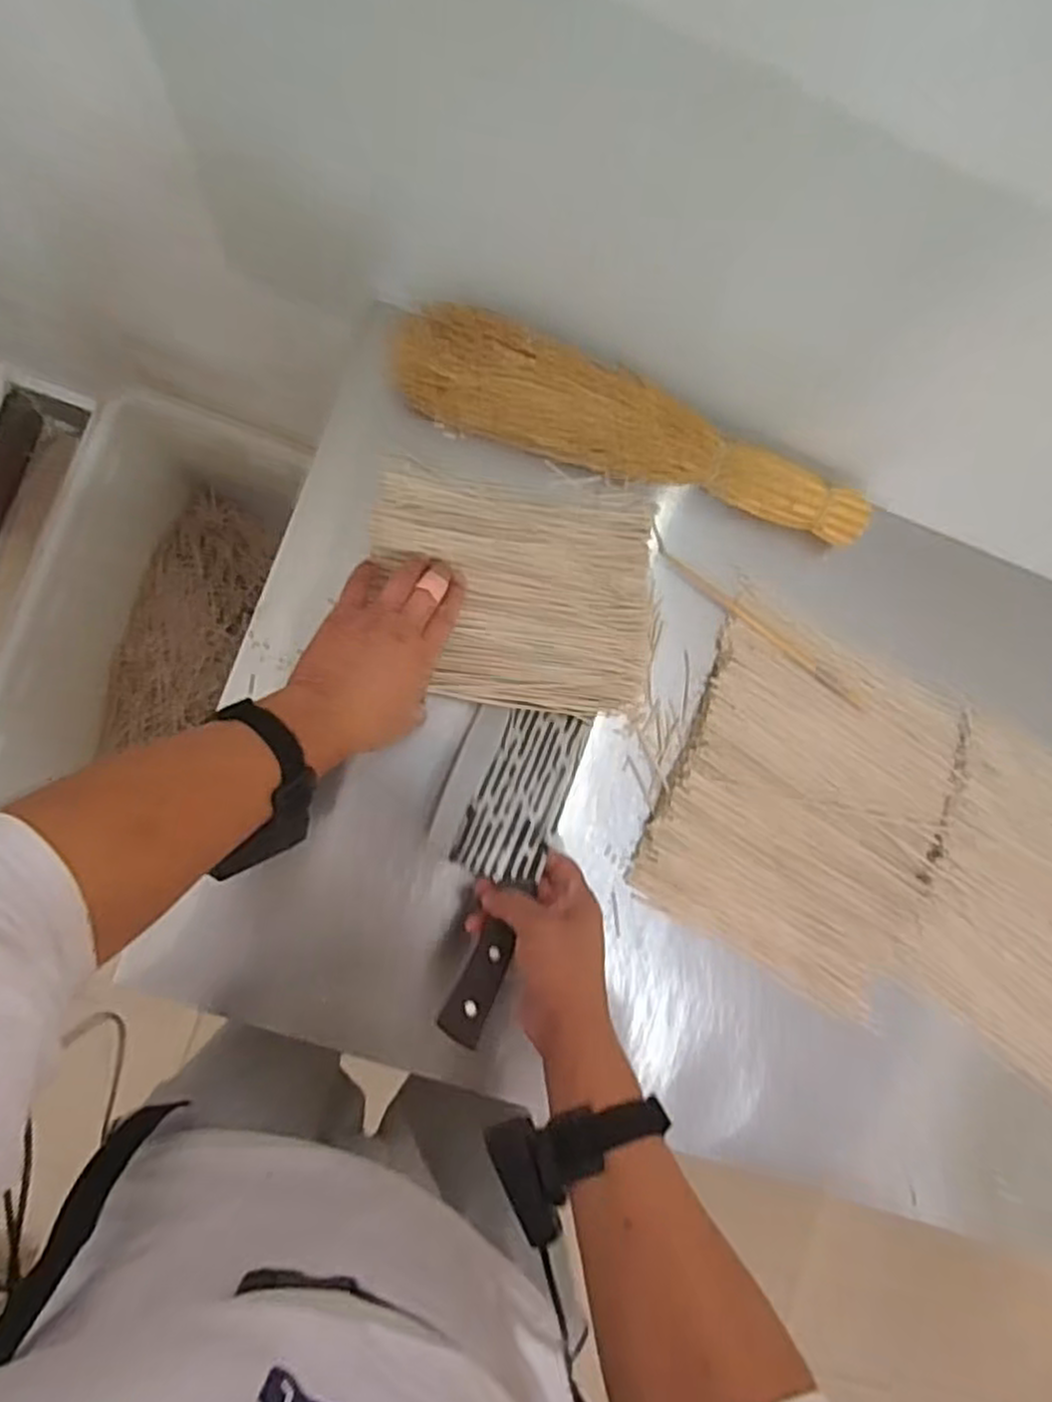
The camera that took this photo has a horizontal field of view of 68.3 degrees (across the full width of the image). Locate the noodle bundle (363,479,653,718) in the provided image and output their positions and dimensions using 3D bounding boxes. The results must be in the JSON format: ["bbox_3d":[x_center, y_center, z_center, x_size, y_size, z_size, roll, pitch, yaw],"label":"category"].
[{"bbox_3d":[-0.011,-0.086,0.648,0.231,0.042,0.193,6,90,-8],"label":"noodle bundle"}]

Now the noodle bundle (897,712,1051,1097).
[{"bbox_3d":[0.473,0.195,0.720,0.244,0.039,0.287,23,88,-7],"label":"noodle bundle"}]

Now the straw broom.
[{"bbox_3d":[0.097,-0.223,0.635,0.418,0.061,0.070,15,88,-8],"label":"straw broom"}]

